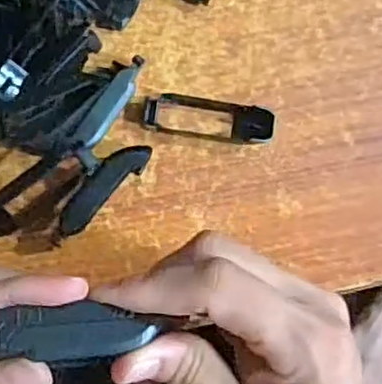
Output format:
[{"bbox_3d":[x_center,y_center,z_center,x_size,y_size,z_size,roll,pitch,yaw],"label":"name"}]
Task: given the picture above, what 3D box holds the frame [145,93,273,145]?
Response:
[{"bbox_3d":[0.008,-0.033,0.305,0.056,0.012,0.018,8,83,-6],"label":"frame"}]

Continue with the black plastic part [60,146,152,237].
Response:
[{"bbox_3d":[-0.038,-0.002,0.298,0.050,0.005,0.013,-43,90,-9],"label":"black plastic part"}]

